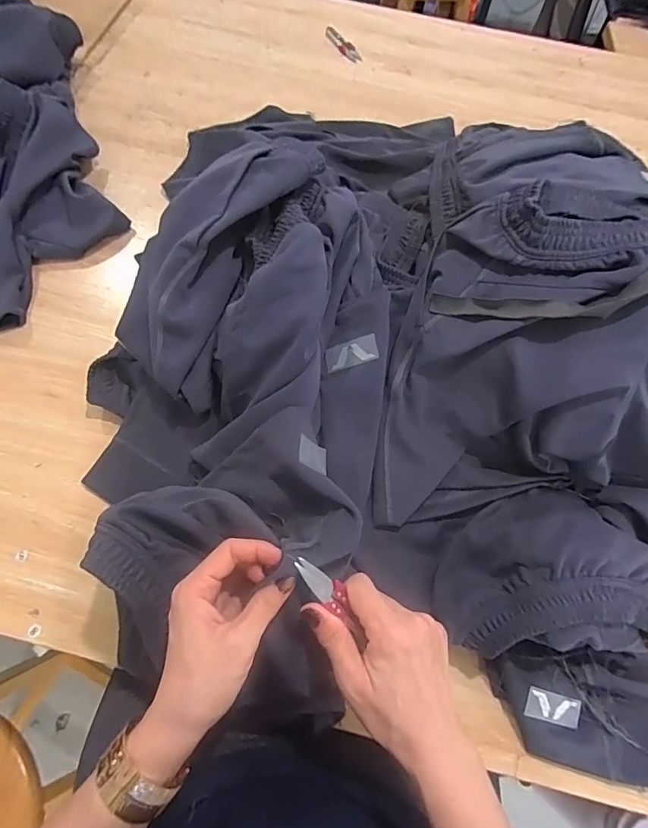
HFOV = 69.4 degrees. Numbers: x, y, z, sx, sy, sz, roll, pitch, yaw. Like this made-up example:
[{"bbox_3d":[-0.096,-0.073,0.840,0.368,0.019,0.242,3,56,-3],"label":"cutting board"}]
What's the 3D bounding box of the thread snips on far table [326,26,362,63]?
[{"bbox_3d":[0.035,-0.688,0.870,0.032,0.005,0.111,-26,69,-14],"label":"thread snips on far table"}]

